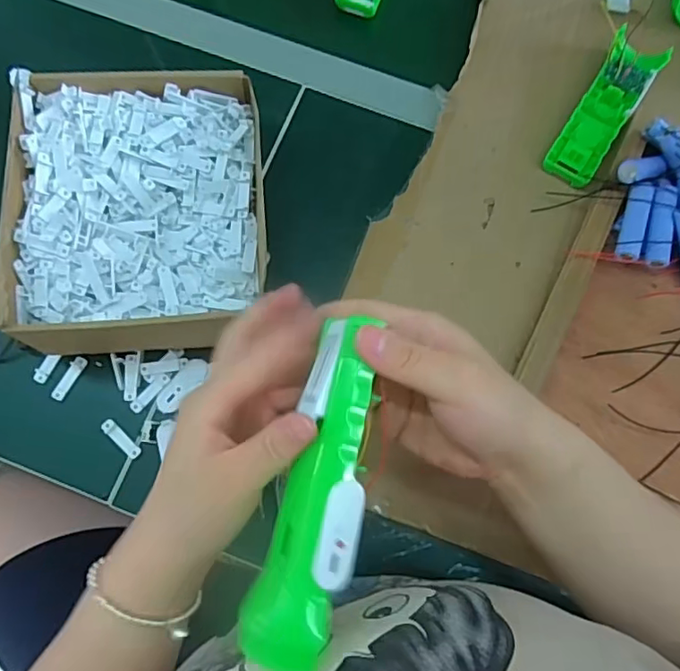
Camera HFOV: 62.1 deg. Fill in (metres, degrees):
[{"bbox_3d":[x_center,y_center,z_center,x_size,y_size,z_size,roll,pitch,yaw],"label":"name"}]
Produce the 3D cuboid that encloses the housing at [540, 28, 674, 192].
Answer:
[{"bbox_3d":[0.237,-0.201,0.503,0.047,0.023,0.154,32,75,6],"label":"housing"}]

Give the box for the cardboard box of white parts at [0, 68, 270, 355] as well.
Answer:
[{"bbox_3d":[-0.151,-0.096,0.449,0.183,0.082,0.212,-4,74,-1],"label":"cardboard box of white parts"}]

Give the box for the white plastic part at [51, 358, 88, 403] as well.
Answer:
[{"bbox_3d":[-0.217,0.034,0.451,0.012,0.004,0.038,29,74,6],"label":"white plastic part"}]

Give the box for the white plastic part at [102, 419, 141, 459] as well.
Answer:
[{"bbox_3d":[-0.170,0.080,0.438,0.040,0.006,0.010,41,76,9],"label":"white plastic part"}]

